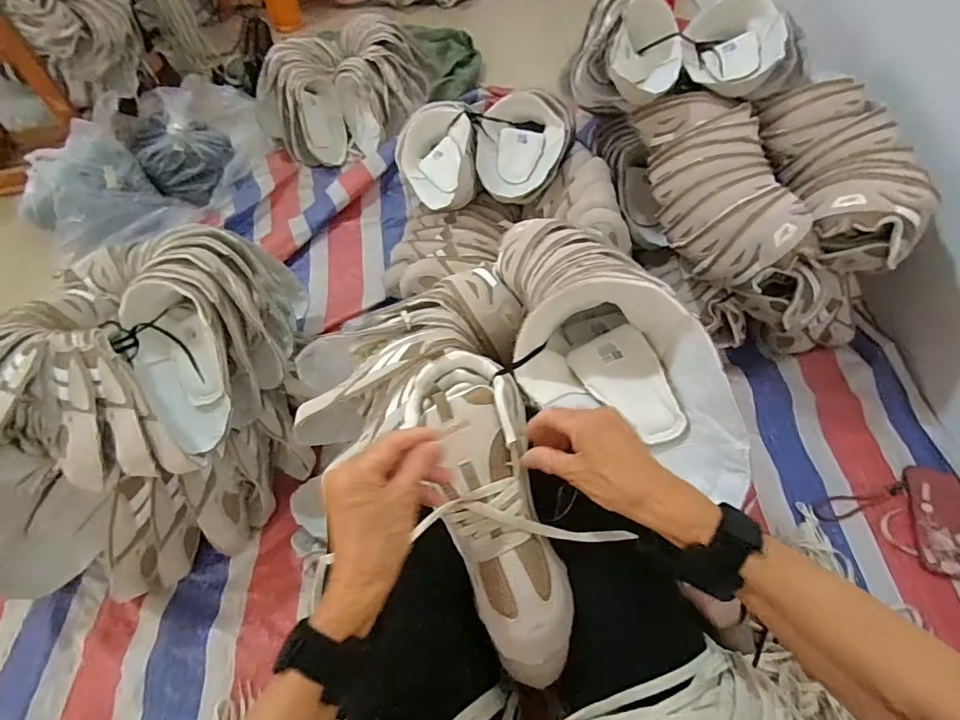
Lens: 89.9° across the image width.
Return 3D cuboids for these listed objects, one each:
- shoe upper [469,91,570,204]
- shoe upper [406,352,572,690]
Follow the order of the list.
[{"bbox_3d":[0.083,-0.423,0.948,0.185,0.087,0.228,-8,57,-2],"label":"shoe upper"},{"bbox_3d":[0.009,0.119,0.406,0.106,0.058,0.272,-15,71,-7],"label":"shoe upper"}]

